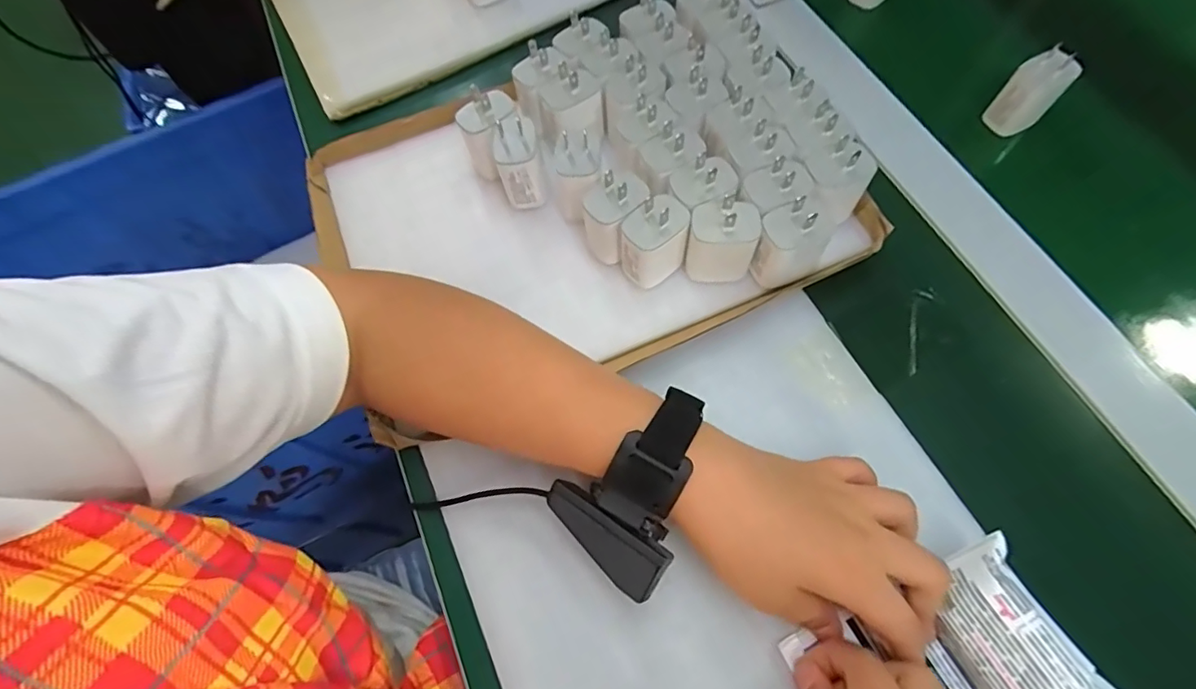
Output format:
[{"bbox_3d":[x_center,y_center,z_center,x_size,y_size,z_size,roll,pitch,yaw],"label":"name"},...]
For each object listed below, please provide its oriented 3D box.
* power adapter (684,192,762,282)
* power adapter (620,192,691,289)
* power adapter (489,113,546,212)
[{"bbox_3d":[0.078,-0.067,0.334,0.043,0.065,0.028,3,66,6],"label":"power adapter"},{"bbox_3d":[0.036,-0.065,0.337,0.042,0.057,0.031,-35,68,-11],"label":"power adapter"},{"bbox_3d":[-0.056,-0.127,0.370,0.029,0.063,0.040,-17,66,-3],"label":"power adapter"}]

